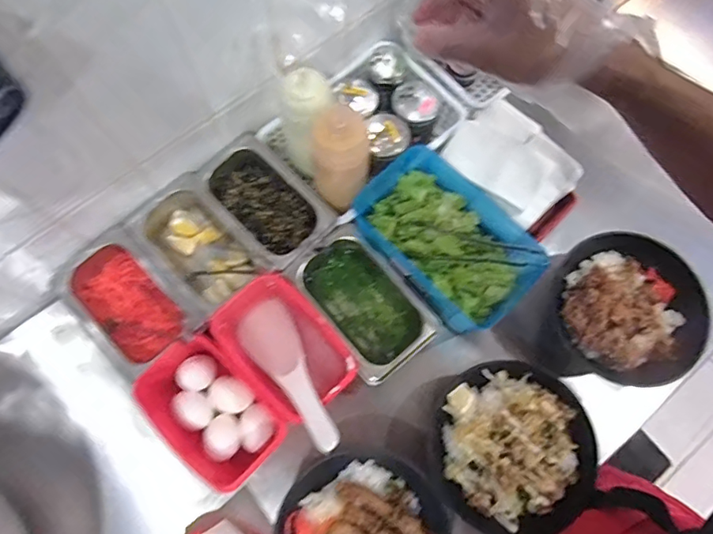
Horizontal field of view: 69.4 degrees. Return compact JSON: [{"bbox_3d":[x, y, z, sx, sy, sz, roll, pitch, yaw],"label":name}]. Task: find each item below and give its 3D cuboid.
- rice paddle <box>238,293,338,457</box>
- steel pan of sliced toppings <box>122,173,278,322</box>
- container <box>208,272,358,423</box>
[{"bbox_3d":[-0.074,0.118,0.575,0.063,0.025,0.200,-32,51,-10],"label":"rice paddle"},{"bbox_3d":[-0.194,-0.020,0.648,0.108,0.072,0.169,-43,79,-12],"label":"steel pan of sliced toppings"},{"bbox_3d":[-0.081,0.096,0.605,0.105,0.073,0.172,-43,79,-13],"label":"container"}]

